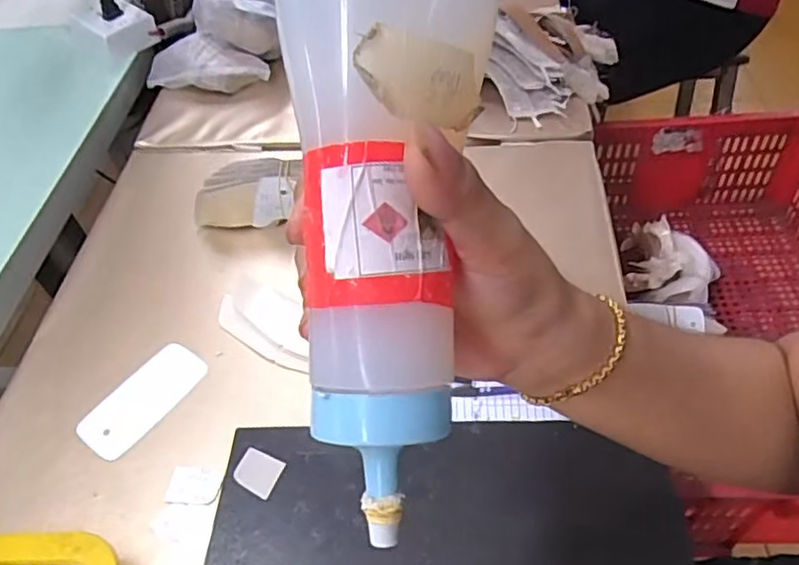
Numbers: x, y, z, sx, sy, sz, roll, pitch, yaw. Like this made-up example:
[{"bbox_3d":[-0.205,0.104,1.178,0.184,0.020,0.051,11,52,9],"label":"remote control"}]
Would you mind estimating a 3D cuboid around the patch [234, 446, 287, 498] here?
[{"bbox_3d":[-0.099,0.132,0.439,0.032,0.004,0.027,18,53,20],"label":"patch"}]

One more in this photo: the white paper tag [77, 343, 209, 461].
[{"bbox_3d":[-0.211,0.094,0.515,0.055,0.005,0.104,26,56,25],"label":"white paper tag"}]

